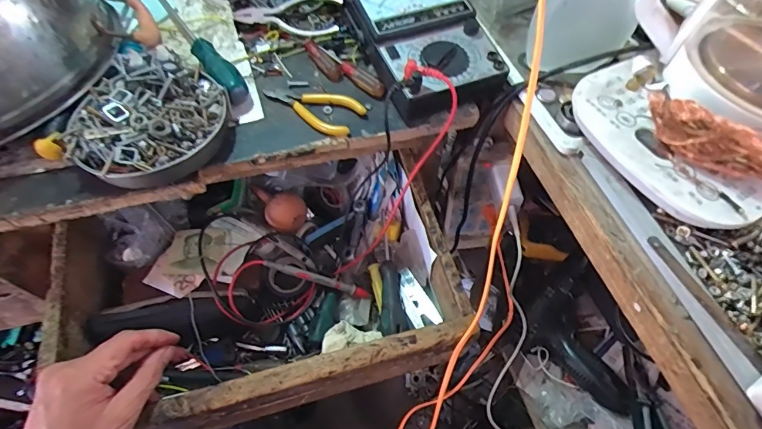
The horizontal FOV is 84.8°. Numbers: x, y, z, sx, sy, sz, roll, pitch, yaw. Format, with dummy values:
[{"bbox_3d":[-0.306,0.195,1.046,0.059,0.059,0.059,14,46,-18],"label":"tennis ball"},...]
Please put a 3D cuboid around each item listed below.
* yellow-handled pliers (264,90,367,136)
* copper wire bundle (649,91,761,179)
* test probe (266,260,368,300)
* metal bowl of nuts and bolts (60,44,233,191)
[{"bbox_3d":[-0.068,-0.108,0.418,0.103,0.018,0.040,18,60,10],"label":"yellow-handled pliers"},{"bbox_3d":[0.249,-0.050,0.305,0.112,0.034,0.024,28,62,15],"label":"copper wire bundle"},{"bbox_3d":[-0.070,0.074,0.477,0.130,0.009,0.012,23,55,-24],"label":"test probe"},{"bbox_3d":[-0.208,-0.088,0.375,0.129,0.060,0.128,1,58,-1],"label":"metal bowl of nuts and bolts"}]

